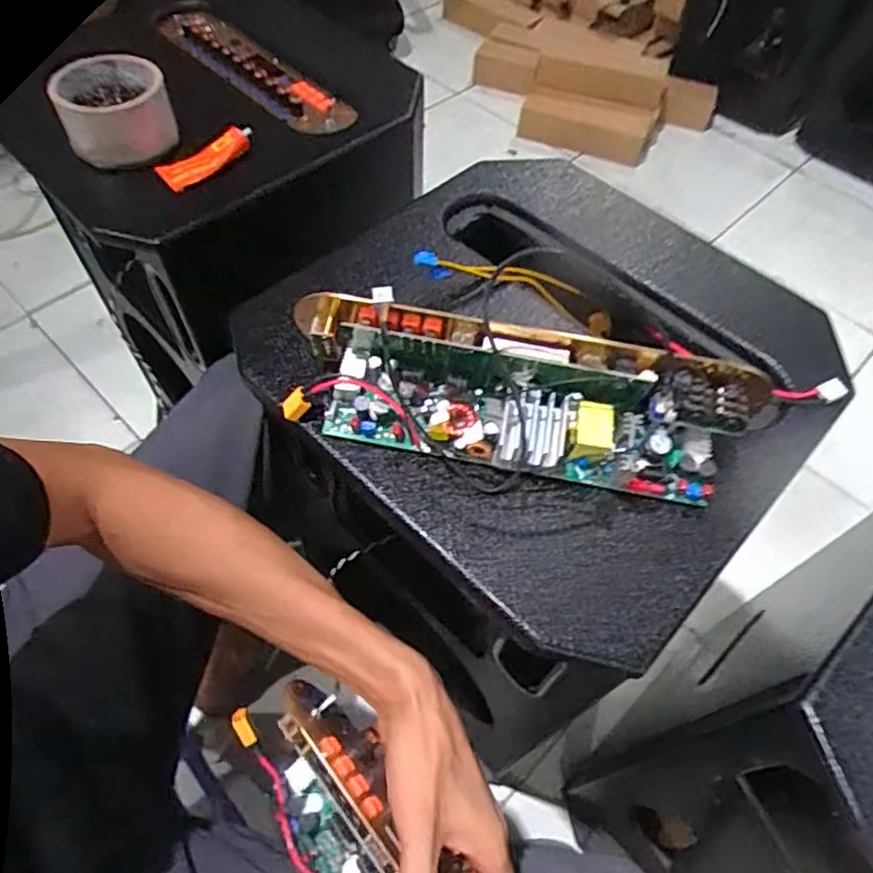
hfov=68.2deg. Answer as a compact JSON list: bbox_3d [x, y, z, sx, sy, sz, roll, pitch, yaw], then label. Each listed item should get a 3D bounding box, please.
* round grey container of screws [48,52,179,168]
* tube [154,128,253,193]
[{"bbox_3d":[-0.271,-0.277,0.548,0.091,0.049,0.081,-7,58,-7],"label":"round grey container of screws"},{"bbox_3d":[-0.194,-0.235,0.549,0.083,0.022,0.022,-35,64,-6],"label":"tube"}]

